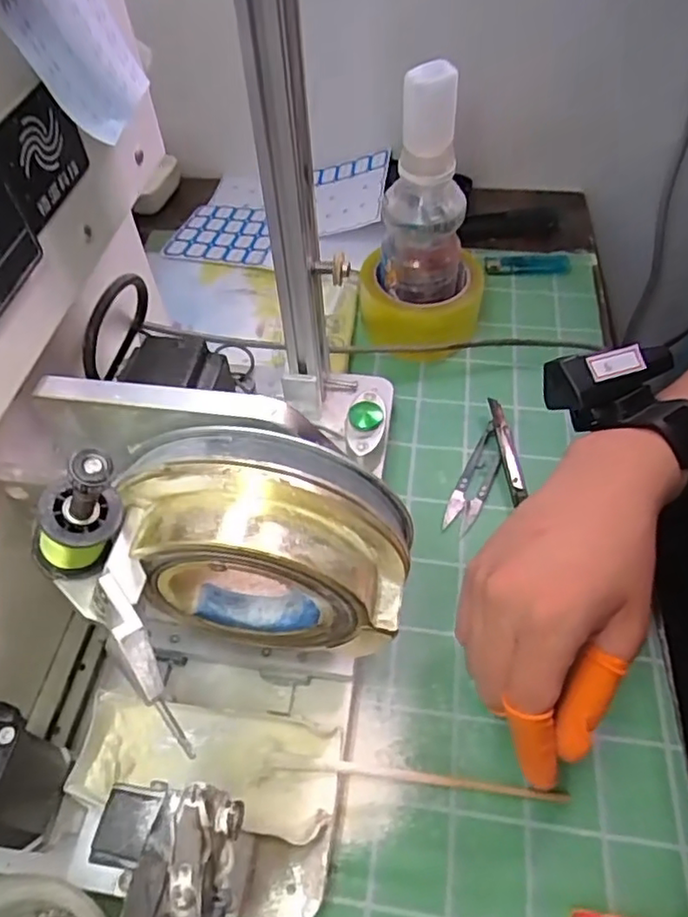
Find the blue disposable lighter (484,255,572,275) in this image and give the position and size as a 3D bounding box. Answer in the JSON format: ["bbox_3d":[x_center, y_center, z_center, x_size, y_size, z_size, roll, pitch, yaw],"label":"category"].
[{"bbox_3d":[0.176,-0.186,0.589,0.082,0.007,0.023,-2,53,1],"label":"blue disposable lighter"}]

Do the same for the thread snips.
[{"bbox_3d":[0.097,0.013,0.445,0.022,0.012,0.093,22,57,17],"label":"thread snips"}]

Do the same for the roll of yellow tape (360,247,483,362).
[{"bbox_3d":[0.067,-0.128,0.519,0.100,0.055,0.084,-5,53,-2],"label":"roll of yellow tape"}]

